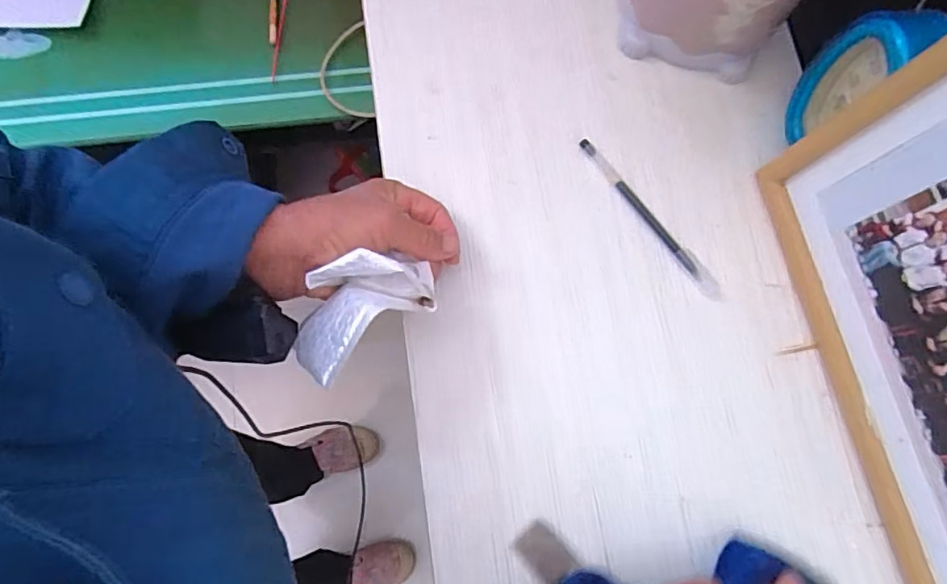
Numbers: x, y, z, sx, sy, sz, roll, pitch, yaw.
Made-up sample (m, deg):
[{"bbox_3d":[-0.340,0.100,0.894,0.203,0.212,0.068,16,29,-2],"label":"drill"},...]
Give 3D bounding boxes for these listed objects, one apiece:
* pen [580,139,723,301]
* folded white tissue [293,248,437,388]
[{"bbox_3d":[0.127,-0.054,0.409,0.012,0.005,0.146,-35,79,-8],"label":"pen"},{"bbox_3d":[-0.069,0.009,0.339,0.087,0.033,0.054,-40,79,-9],"label":"folded white tissue"}]

